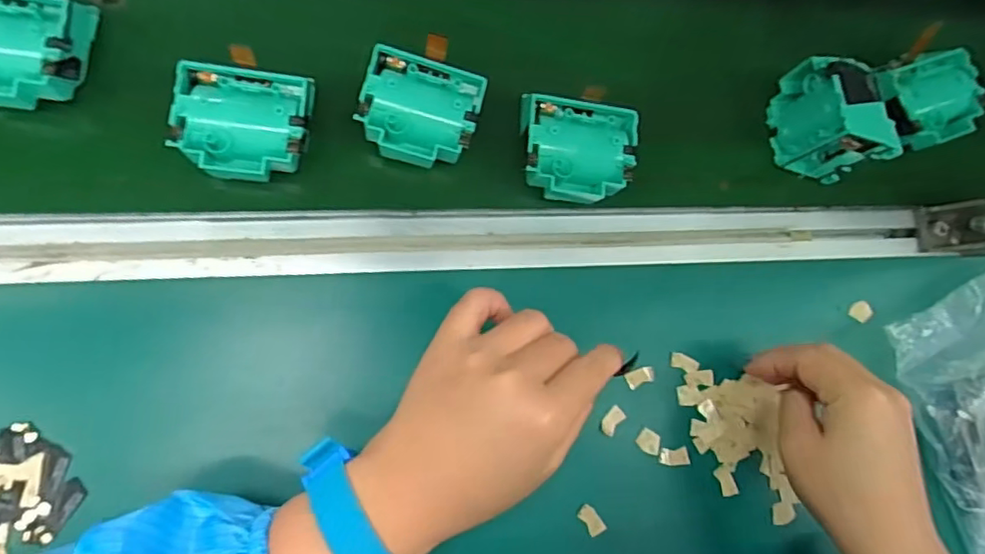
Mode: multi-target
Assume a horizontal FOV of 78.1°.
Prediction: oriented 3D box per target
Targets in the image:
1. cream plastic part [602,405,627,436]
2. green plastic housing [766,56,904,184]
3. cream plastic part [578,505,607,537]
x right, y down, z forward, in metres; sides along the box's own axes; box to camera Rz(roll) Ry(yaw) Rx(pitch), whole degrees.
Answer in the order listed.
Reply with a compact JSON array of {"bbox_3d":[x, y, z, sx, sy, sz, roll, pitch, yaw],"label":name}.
[{"bbox_3d":[0.080,0.097,0.407,0.012,0.004,0.019,41,82,0],"label":"cream plastic part"},{"bbox_3d":[0.231,-0.110,0.421,0.036,0.068,0.079,-16,86,-7],"label":"green plastic housing"},{"bbox_3d":[0.065,0.159,0.395,0.011,0.004,0.021,-36,89,-8],"label":"cream plastic part"}]

